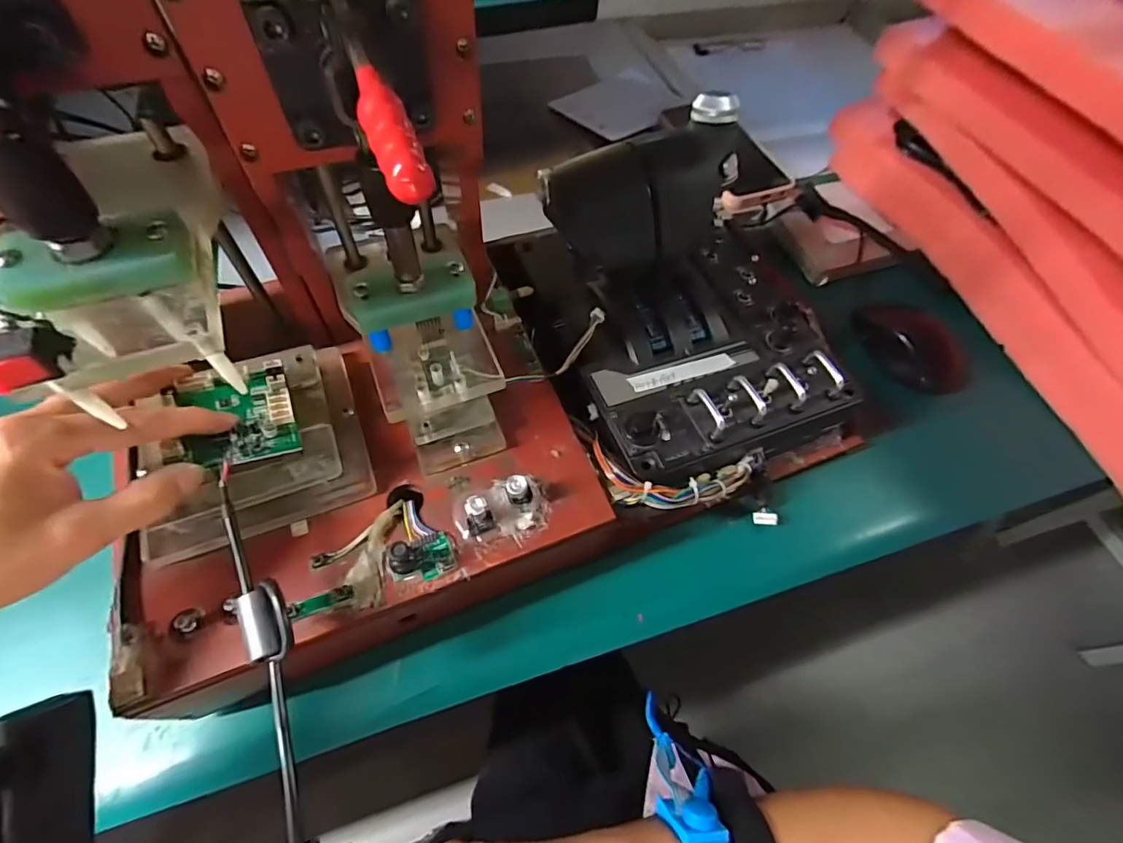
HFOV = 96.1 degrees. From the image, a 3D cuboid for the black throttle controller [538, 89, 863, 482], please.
[{"bbox_3d":[0.100,-0.087,0.348,0.202,0.110,0.232,-15,62,-12],"label":"black throttle controller"}]

